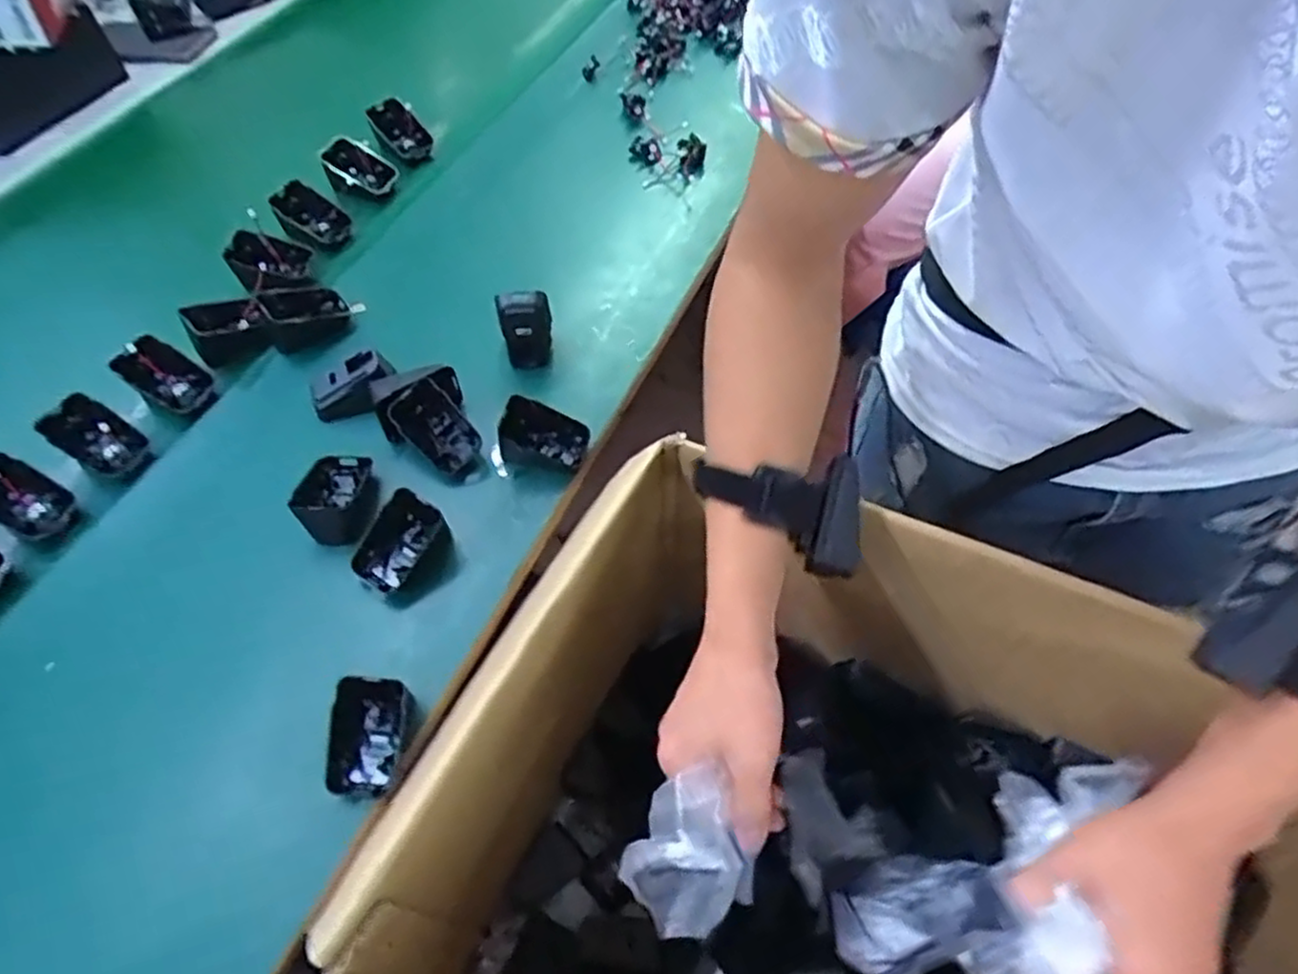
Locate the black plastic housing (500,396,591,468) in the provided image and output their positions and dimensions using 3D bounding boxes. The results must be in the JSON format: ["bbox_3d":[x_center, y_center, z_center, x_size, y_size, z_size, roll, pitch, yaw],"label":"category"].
[{"bbox_3d":[-0.081,-0.041,0.585,0.063,0.038,0.043,6,56,5],"label":"black plastic housing"}]

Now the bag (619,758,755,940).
[{"bbox_3d":[0.018,0.197,0.404,0.063,0.070,0.073,-12,56,-7],"label":"bag"}]

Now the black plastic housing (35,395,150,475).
[{"bbox_3d":[-0.432,-0.040,0.585,0.059,0.037,0.047,24,59,16],"label":"black plastic housing"}]

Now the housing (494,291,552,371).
[{"bbox_3d":[-0.103,-0.130,0.631,0.040,0.077,0.021,-1,56,0],"label":"housing"}]

